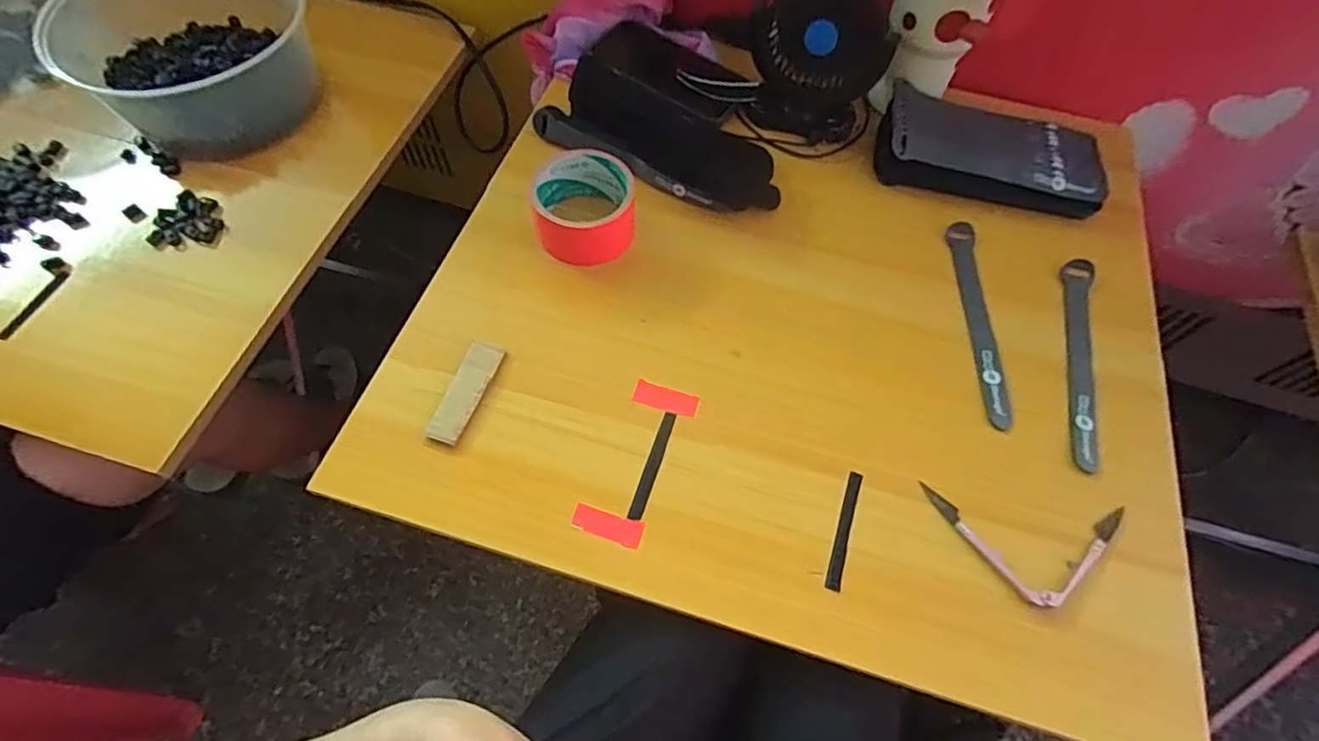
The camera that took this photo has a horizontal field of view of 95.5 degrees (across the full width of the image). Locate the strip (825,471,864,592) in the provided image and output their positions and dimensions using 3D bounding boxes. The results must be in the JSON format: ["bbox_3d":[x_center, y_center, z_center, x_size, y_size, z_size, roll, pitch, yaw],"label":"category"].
[{"bbox_3d":[0.127,0.108,0.409,0.010,0.004,0.083,18,63,8],"label":"strip"}]

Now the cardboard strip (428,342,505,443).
[{"bbox_3d":[-0.143,0.015,0.444,0.025,0.005,0.081,18,61,2],"label":"cardboard strip"}]

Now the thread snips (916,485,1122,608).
[{"bbox_3d":[0.251,0.120,0.404,0.135,0.011,0.073,9,62,3],"label":"thread snips"}]

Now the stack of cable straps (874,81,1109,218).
[{"bbox_3d":[0.306,-0.204,0.555,0.202,0.041,0.098,11,62,4],"label":"stack of cable straps"}]

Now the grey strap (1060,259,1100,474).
[{"bbox_3d":[0.335,-0.011,0.477,0.024,0.008,0.194,16,62,7],"label":"grey strap"}]

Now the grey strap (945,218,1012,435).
[{"bbox_3d":[0.260,-0.044,0.494,0.023,0.006,0.193,2,62,8],"label":"grey strap"}]

